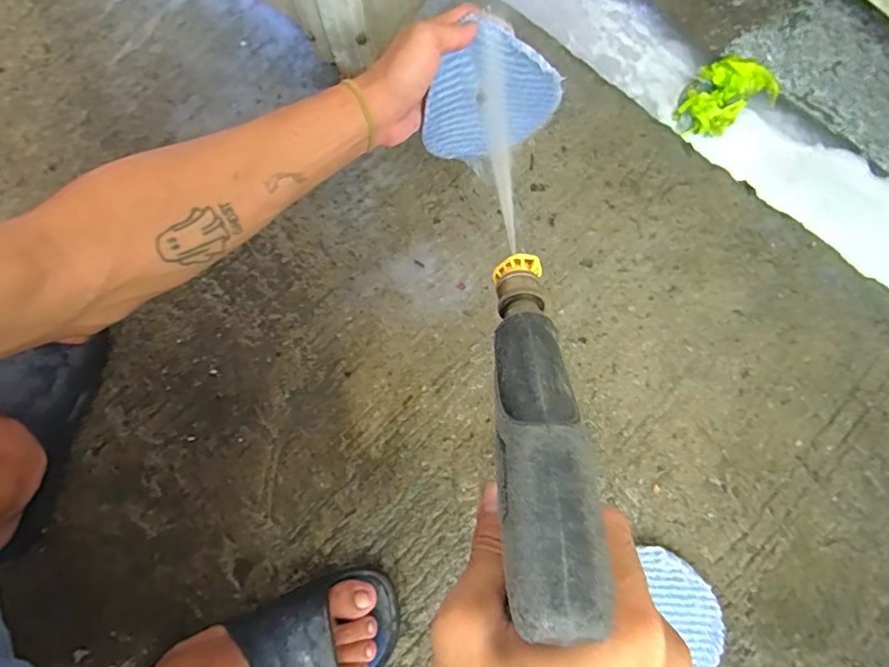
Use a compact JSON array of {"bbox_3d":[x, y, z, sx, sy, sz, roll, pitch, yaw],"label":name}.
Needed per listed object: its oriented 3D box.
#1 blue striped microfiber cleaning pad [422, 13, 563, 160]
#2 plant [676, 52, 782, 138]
[{"bbox_3d":[0.041,-0.219,0.490,0.123,0.130,0.051,-9,78,-1],"label":"blue striped microfiber cleaning pad"},{"bbox_3d":[0.372,-0.319,0.705,0.135,0.030,0.081,-31,86,-3],"label":"plant"}]

